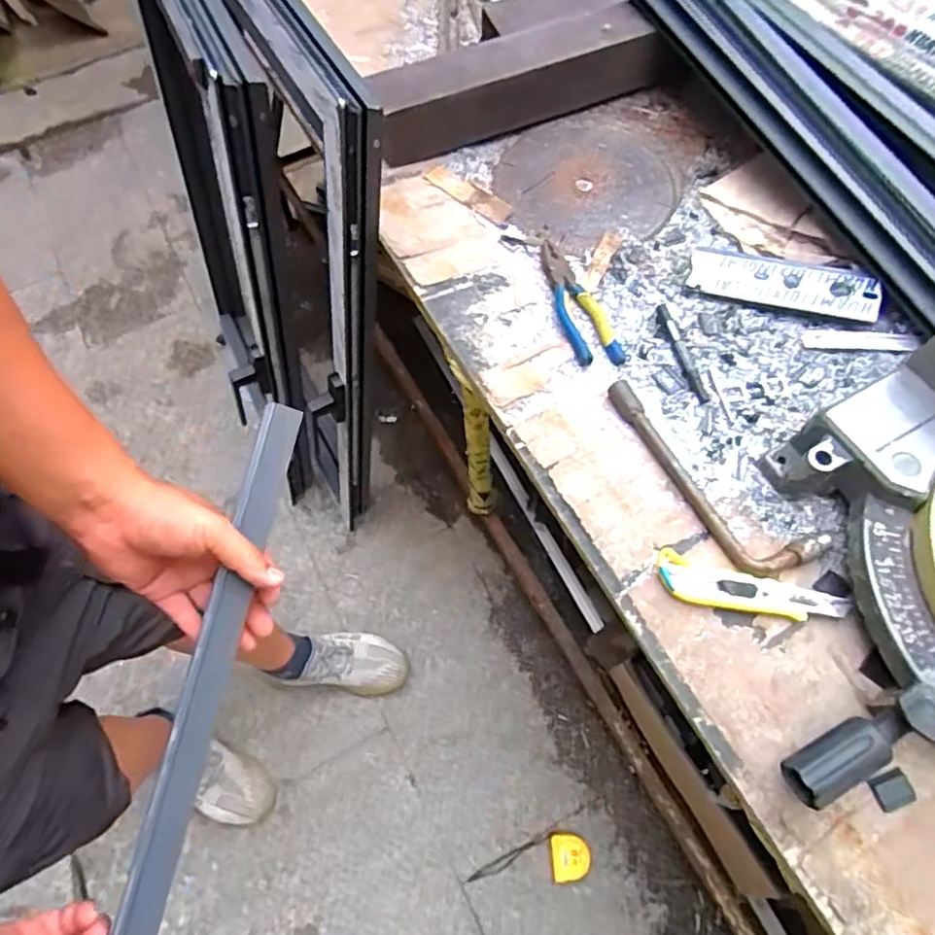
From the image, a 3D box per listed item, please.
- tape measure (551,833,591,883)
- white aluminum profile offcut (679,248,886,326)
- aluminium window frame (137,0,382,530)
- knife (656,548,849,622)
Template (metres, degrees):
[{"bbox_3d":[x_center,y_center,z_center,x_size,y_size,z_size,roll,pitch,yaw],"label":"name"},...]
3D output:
[{"bbox_3d":[0.178,0.676,1.084,0.066,0.024,0.069,-2,64,-5],"label":"tape measure"},{"bbox_3d":[0.370,-0.215,0.737,0.208,0.013,0.056,16,89,13],"label":"white aluminum profile offcut"},{"bbox_3d":[-0.373,-0.351,1.091,0.136,0.920,0.665,-24,67,-23],"label":"aluminium window frame"},{"bbox_3d":[0.259,0.119,0.578,0.166,0.021,0.041,15,66,9],"label":"knife"}]

